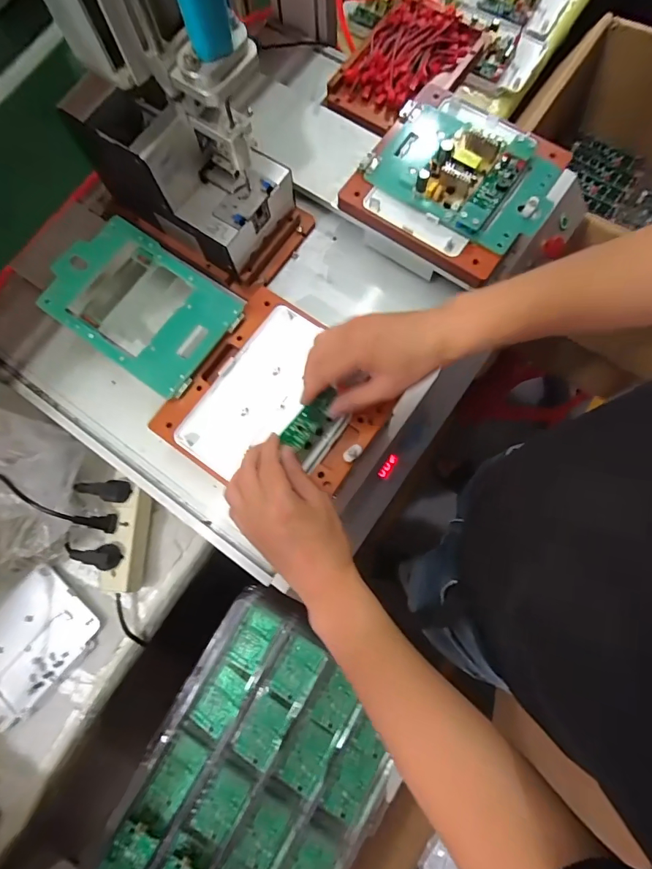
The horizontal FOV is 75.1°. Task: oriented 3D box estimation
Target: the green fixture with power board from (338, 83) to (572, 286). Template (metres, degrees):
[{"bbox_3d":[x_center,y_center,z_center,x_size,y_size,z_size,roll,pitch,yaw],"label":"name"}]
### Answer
[{"bbox_3d":[0.157,-0.297,0.492,0.213,0.048,0.197,35,79,9],"label":"green fixture with power board"}]

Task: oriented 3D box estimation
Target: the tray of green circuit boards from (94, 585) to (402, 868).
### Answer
[{"bbox_3d":[-0.118,0.573,0.683,0.357,0.074,0.533,29,78,7],"label":"tray of green circuit boards"}]

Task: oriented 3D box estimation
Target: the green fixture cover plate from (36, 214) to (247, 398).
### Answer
[{"bbox_3d":[-0.204,-0.144,0.460,0.201,0.013,0.134,34,81,9],"label":"green fixture cover plate"}]

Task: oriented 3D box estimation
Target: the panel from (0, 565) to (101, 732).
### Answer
[{"bbox_3d":[-0.415,0.296,0.589,0.128,0.021,0.183,40,80,9],"label":"panel"}]

